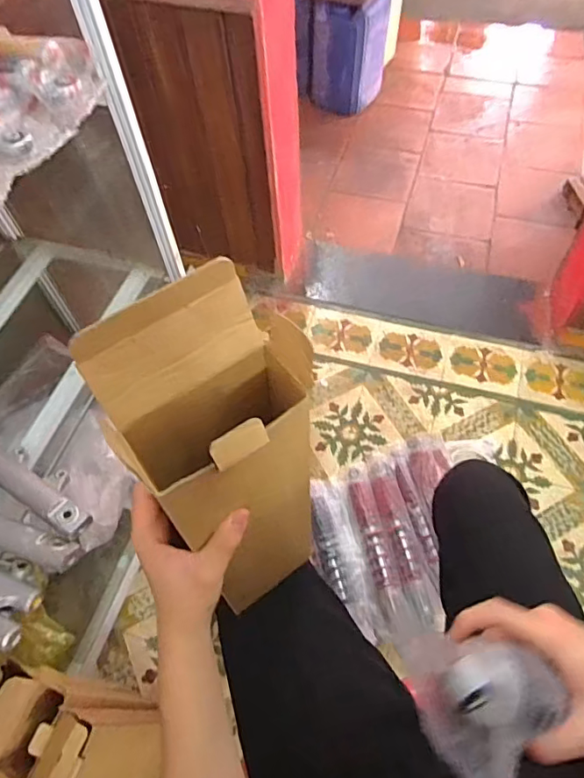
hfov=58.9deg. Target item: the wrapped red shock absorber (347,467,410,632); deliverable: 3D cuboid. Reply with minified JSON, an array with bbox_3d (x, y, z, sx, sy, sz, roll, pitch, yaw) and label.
[{"bbox_3d":[0.187,0.354,1.158,0.057,0.054,0.372,-12,59,-4],"label":"wrapped red shock absorber"}]

